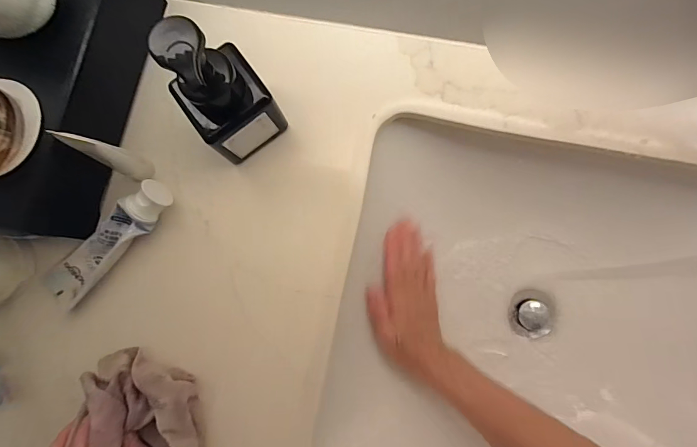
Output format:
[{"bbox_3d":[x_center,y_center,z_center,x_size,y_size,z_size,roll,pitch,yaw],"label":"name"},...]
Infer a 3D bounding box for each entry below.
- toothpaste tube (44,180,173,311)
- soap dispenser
[{"bbox_3d":[-0.221,0.021,0.342,0.143,0.032,0.038,-39,83,-1],"label":"toothpaste tube"},{"bbox_3d":[-0.102,-0.103,0.301,0.063,0.140,0.061,-36,83,0],"label":"soap dispenser"}]

